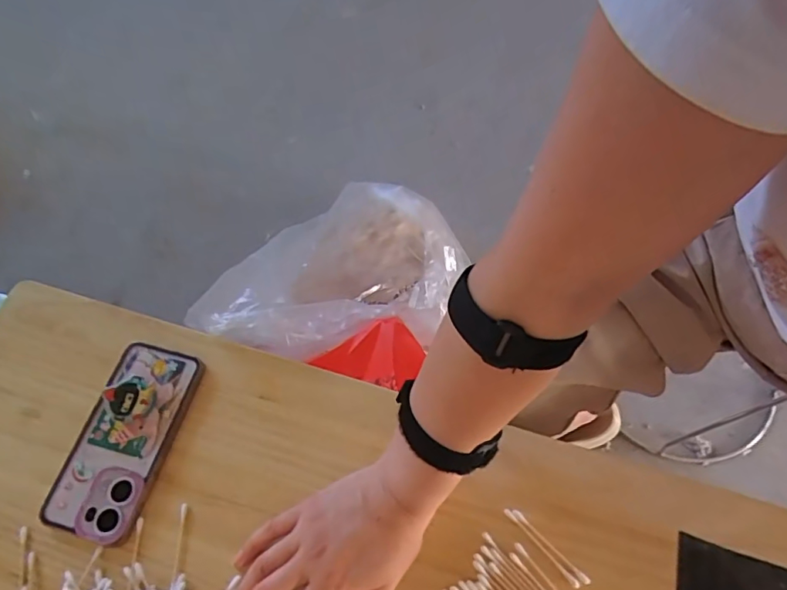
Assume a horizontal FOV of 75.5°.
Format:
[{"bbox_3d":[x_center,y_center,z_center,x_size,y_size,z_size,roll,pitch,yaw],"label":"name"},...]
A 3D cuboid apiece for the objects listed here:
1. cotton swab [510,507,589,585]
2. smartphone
[{"bbox_3d":[0.124,0.197,0.401,0.007,0.004,0.072,-41,69,-17],"label":"cotton swab"},{"bbox_3d":[-0.234,0.121,0.441,0.080,0.021,0.162,14,65,9],"label":"smartphone"}]

